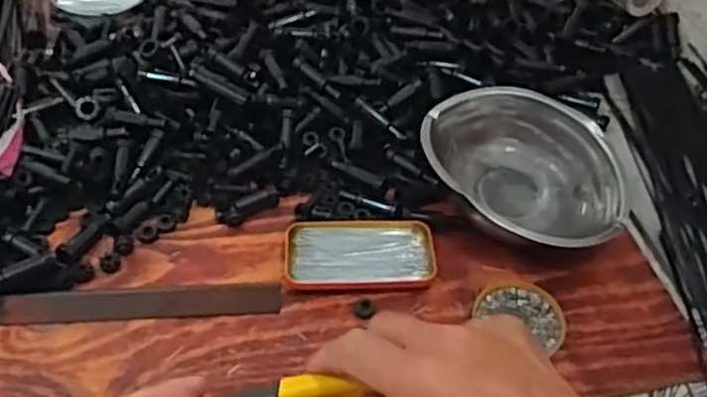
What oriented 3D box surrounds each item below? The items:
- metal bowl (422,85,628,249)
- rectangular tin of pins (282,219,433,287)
[{"bbox_3d":[0.170,-0.021,0.723,0.212,0.094,0.154,18,48,15],"label":"metal bowl"},{"bbox_3d":[0.005,0.052,0.689,0.141,0.019,0.074,-1,46,-4],"label":"rectangular tin of pins"}]

